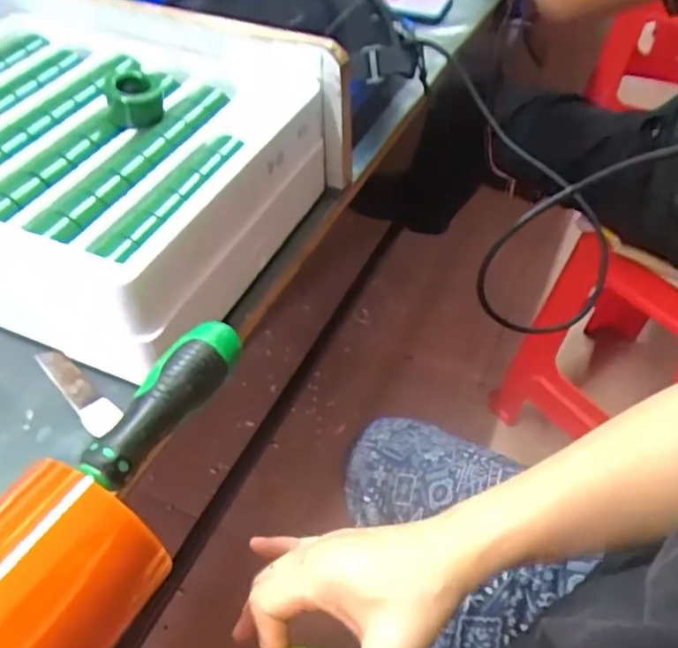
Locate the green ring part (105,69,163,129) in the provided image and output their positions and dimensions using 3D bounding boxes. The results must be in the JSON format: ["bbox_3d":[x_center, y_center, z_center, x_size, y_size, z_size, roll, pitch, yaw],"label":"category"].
[{"bbox_3d":[-0.154,-0.169,0.492,0.039,0.030,0.039,-14,49,-13],"label":"green ring part"}]

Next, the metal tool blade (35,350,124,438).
[{"bbox_3d":[-0.174,0.042,0.435,0.021,0.005,0.092,-34,55,-27],"label":"metal tool blade"}]

